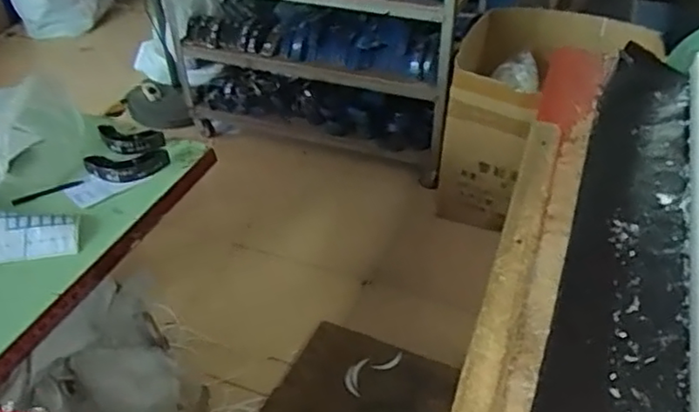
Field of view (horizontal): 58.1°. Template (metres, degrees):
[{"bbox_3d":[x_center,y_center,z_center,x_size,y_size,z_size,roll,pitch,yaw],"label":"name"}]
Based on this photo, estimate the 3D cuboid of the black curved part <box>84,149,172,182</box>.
[{"bbox_3d":[-0.451,-0.081,1.281,0.161,0.023,0.072,-6,46,-10],"label":"black curved part"}]

